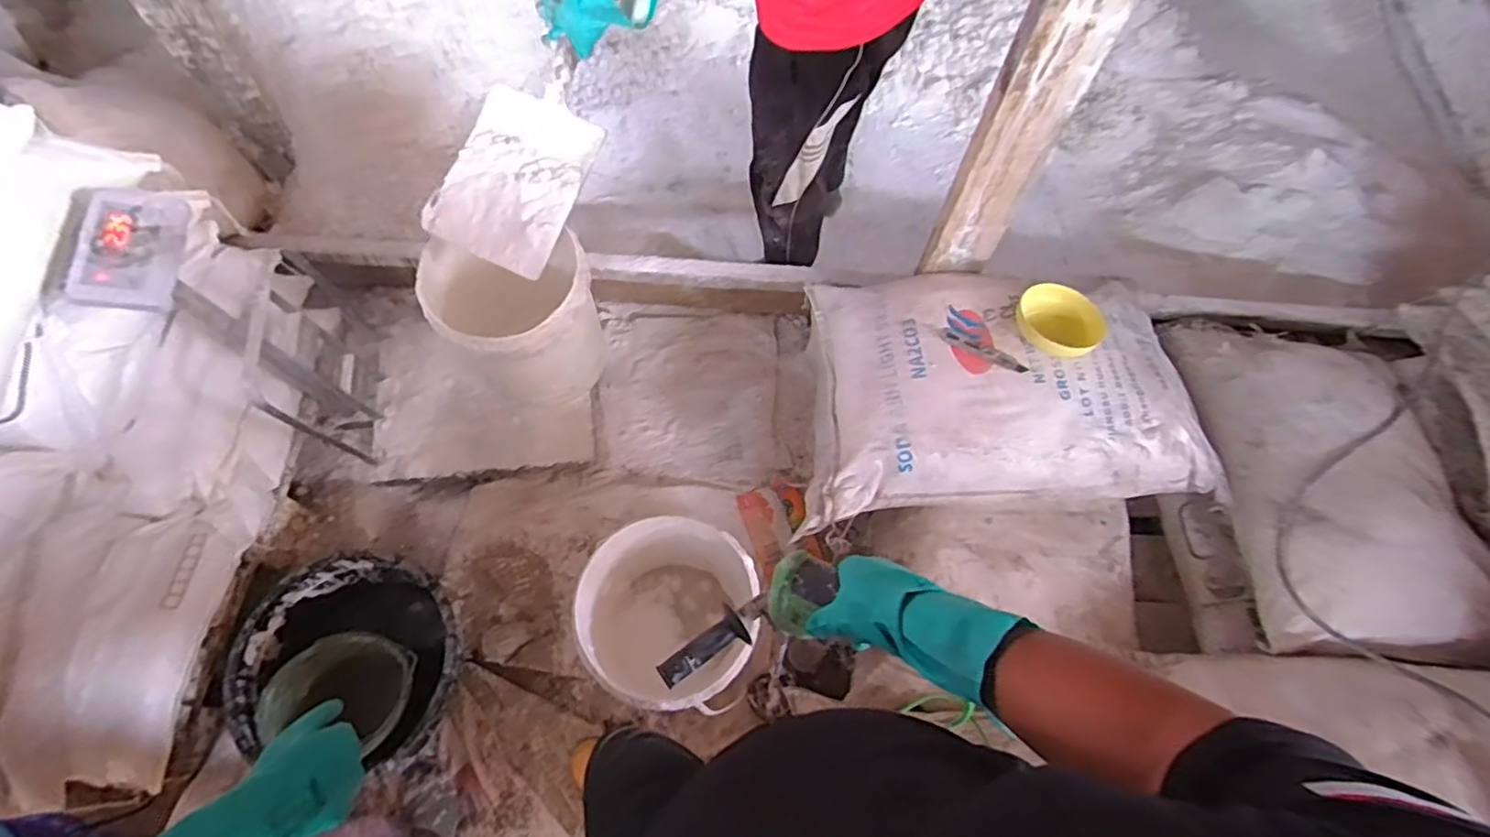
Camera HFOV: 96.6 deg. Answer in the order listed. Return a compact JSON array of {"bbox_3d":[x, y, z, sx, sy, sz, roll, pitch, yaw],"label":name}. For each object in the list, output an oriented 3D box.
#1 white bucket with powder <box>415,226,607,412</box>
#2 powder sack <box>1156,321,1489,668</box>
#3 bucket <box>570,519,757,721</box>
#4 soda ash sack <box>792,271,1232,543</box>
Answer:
[{"bbox_3d":[-0.458,-0.196,1.420,0.299,0.364,0.296,0,66,0],"label":"white bucket with powder"},{"bbox_3d":[1.161,0.097,1.293,0.457,0.156,0.699,3,66,2],"label":"powder sack"},{"bbox_3d":[-0.137,0.381,1.263,0.308,0.292,0.310,0,66,0],"label":"bucket"},{"bbox_3d":[0.508,-0.046,1.260,0.755,0.215,0.537,4,66,2],"label":"soda ash sack"}]

